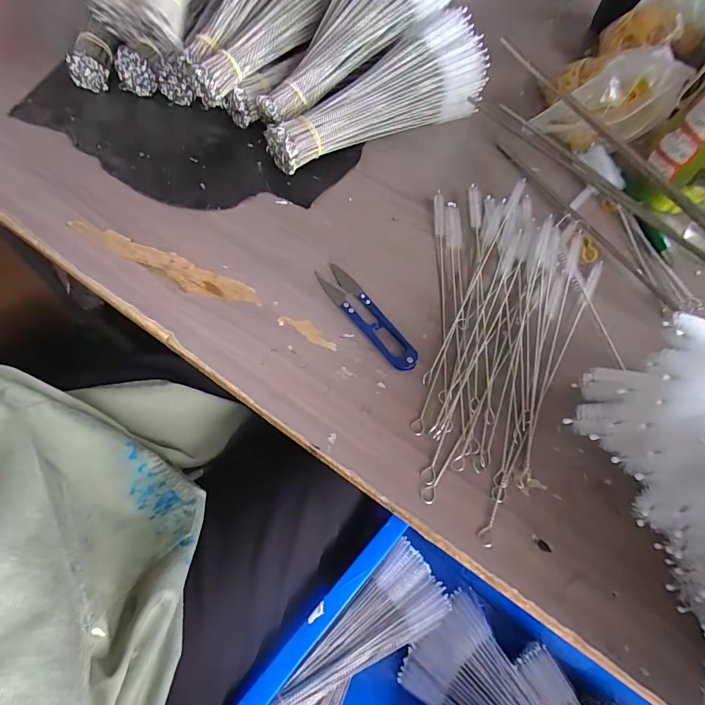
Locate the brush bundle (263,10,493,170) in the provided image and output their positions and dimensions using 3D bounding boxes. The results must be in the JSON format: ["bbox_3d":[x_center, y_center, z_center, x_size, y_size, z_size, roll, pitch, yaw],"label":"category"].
[{"bbox_3d":[0.026,-0.273,0.422,0.253,0.080,0.069,-27,66,-16],"label":"brush bundle"}]

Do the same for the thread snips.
[{"bbox_3d":[0.012,-0.031,0.327,0.028,0.010,0.116,-36,69,-20],"label":"thread snips"}]

